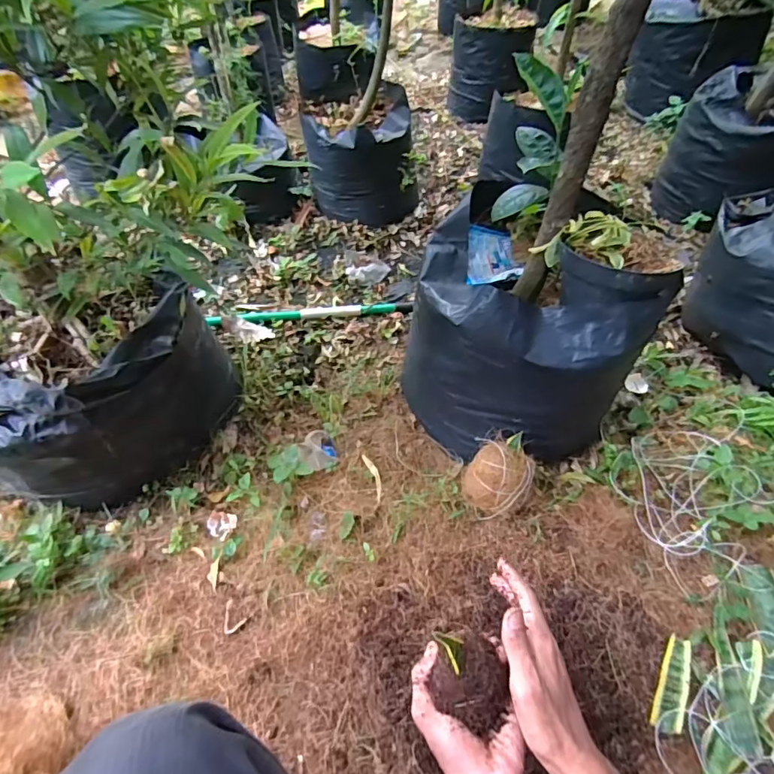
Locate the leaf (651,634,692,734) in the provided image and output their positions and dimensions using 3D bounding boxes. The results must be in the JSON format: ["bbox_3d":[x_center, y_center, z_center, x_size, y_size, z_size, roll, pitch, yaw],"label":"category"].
[{"bbox_3d":[0.332,0.341,0.571,0.028,0.007,0.102,21,53,23],"label":"leaf"}]

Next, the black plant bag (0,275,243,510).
[{"bbox_3d":[-0.453,0.005,0.742,0.323,0.256,0.310,11,50,15],"label":"black plant bag"}]

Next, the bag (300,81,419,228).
[{"bbox_3d":[-0.063,-0.564,1.239,0.260,0.236,0.228,-8,48,-2],"label":"bag"}]

